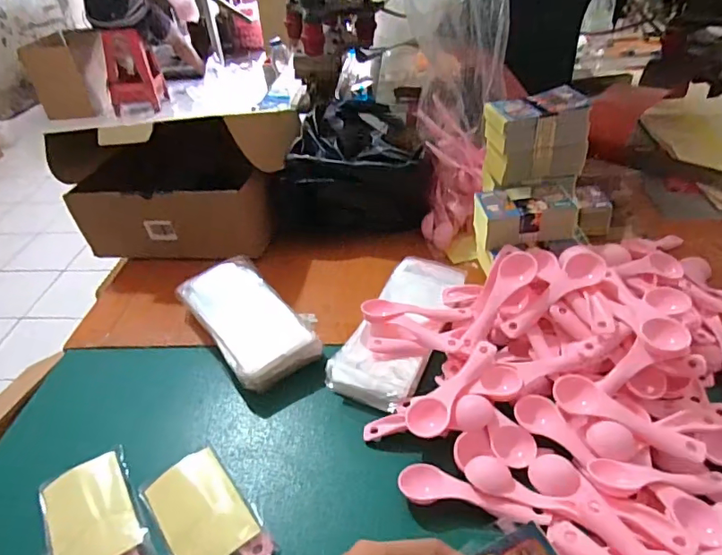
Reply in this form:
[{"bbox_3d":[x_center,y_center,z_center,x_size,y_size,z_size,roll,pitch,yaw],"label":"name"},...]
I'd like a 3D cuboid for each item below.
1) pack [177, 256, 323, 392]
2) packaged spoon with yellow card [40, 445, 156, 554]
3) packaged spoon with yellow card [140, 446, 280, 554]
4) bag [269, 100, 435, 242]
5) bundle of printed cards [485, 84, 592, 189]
[{"bbox_3d":[-0.123,0.047,0.553,0.098,0.045,0.188,-28,44,-26],"label":"pack"},{"bbox_3d":[-0.212,0.195,0.392,0.068,0.017,0.114,-24,42,-22],"label":"packaged spoon with yellow card"},{"bbox_3d":[-0.122,0.190,0.391,0.065,0.016,0.112,-29,44,-27],"label":"packaged spoon with yellow card"},{"bbox_3d":[-0.017,-0.169,0.734,0.212,0.128,0.235,-5,38,0],"label":"bag"},{"bbox_3d":[0.192,-0.157,0.558,0.104,0.080,0.064,-7,38,-2],"label":"bundle of printed cards"}]

